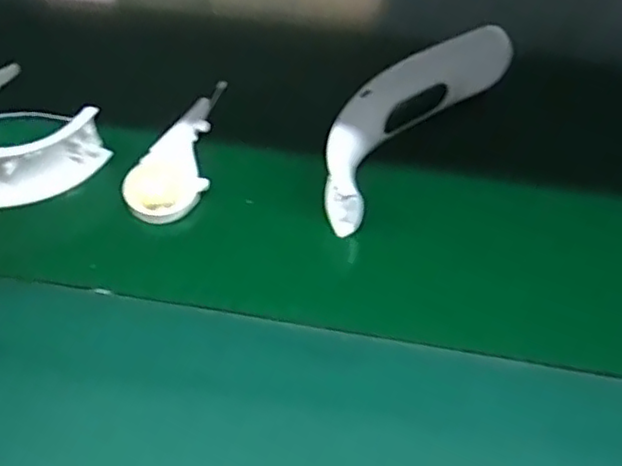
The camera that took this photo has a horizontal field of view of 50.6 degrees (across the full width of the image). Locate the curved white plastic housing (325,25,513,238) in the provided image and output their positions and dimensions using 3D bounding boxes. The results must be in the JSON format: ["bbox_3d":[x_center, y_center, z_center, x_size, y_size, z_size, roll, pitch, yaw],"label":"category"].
[{"bbox_3d":[0.067,-0.085,0.447,0.045,0.058,0.192,34,58,23],"label":"curved white plastic housing"}]

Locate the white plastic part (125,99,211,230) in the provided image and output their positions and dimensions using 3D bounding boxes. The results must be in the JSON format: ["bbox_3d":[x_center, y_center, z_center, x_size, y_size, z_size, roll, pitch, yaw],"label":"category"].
[{"bbox_3d":[-0.088,-0.049,0.438,0.047,0.014,0.095,12,66,14],"label":"white plastic part"}]

